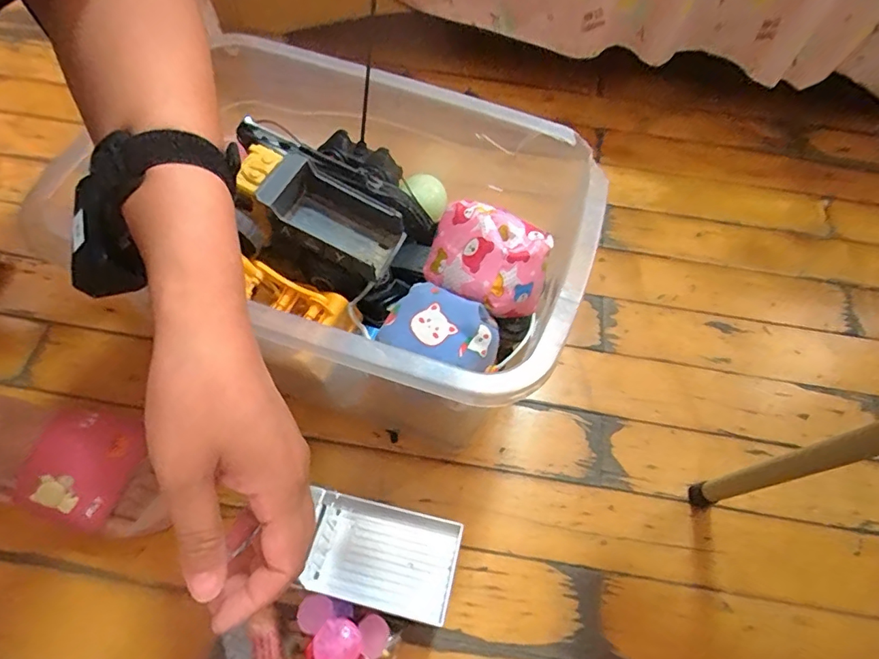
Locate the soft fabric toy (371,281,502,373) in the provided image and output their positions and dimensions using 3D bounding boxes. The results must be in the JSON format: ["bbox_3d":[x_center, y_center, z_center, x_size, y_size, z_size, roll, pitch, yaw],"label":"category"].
[{"bbox_3d":[0.002,0.000,0.371,0.081,0.029,0.056,23,63,9],"label":"soft fabric toy"}]

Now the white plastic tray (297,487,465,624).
[{"bbox_3d":[-0.050,0.183,0.412,0.126,0.029,0.076,14,62,4],"label":"white plastic tray"}]

